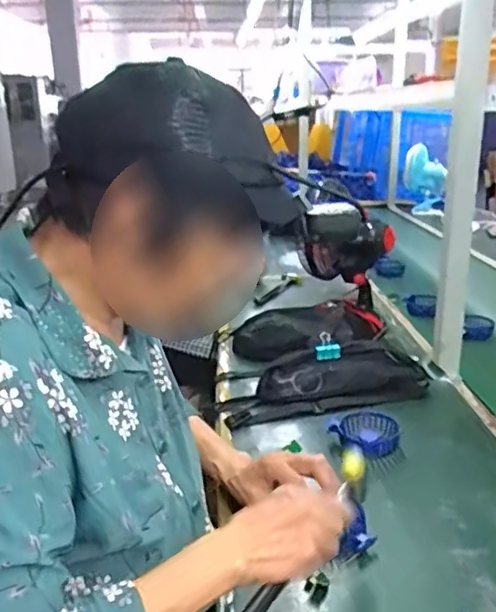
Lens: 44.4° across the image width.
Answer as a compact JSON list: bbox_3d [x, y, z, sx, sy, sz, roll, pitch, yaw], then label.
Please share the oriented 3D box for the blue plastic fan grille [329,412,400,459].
[{"bbox_3d":[0.178,0.190,0.905,0.087,0.032,0.079,15,25,40],"label":"blue plastic fan grille"}]

